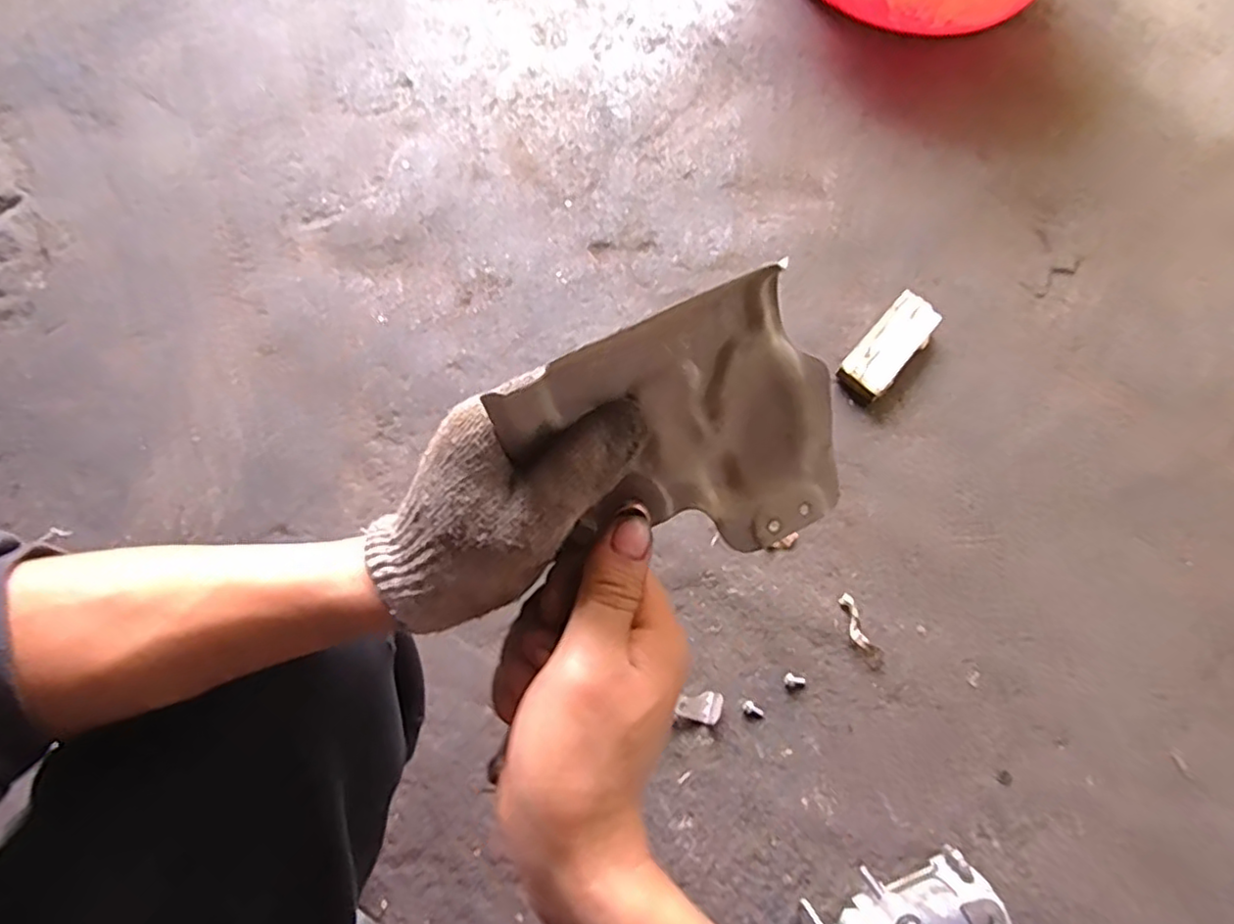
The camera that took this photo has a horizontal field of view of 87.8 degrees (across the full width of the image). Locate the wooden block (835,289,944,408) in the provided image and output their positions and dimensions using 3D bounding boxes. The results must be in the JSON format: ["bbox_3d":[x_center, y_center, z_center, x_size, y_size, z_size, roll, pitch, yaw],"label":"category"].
[{"bbox_3d":[0.351,-0.147,0.831,0.064,0.037,0.155,40,74,13],"label":"wooden block"}]

